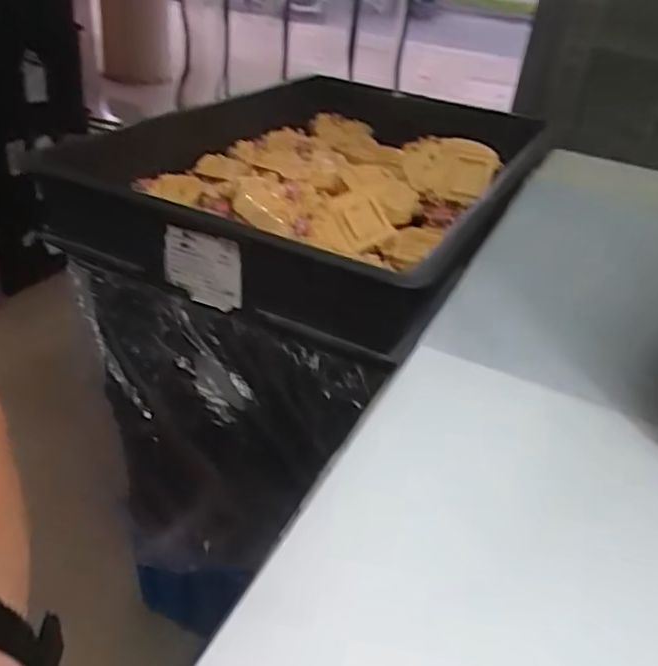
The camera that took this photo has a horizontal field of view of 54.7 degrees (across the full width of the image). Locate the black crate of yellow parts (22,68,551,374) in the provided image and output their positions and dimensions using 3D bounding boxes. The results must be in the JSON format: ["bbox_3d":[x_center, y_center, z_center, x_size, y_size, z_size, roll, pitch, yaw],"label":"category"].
[{"bbox_3d":[-0.002,-0.196,0.746,0.426,0.096,0.551,20,35,20],"label":"black crate of yellow parts"}]

